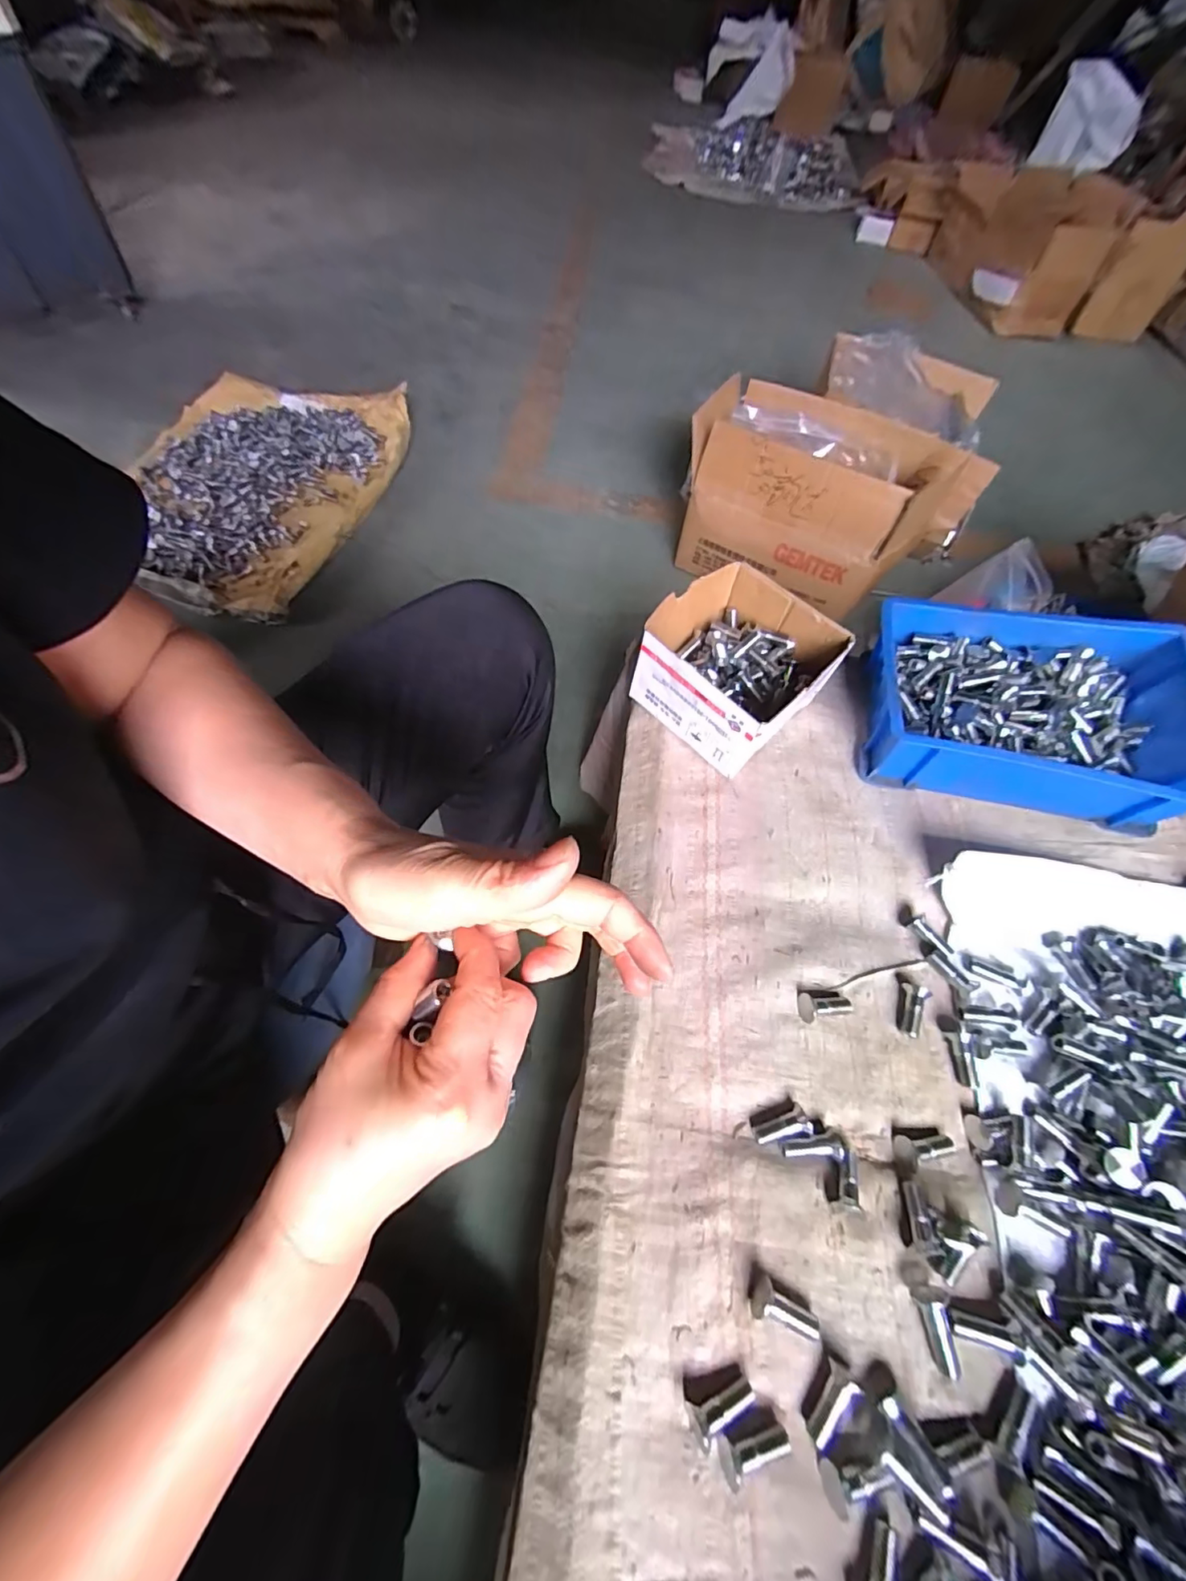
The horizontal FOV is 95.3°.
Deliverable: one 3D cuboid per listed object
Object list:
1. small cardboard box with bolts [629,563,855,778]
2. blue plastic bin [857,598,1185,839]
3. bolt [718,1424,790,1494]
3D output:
[{"bbox_3d":[0.126,-0.110,0.498,0.139,0.094,0.148,42,65,18],"label":"small cardboard box with bolts"},{"bbox_3d":[0.378,-0.066,0.477,0.252,0.096,0.167,16,60,4],"label":"blue plastic bin"},{"bbox_3d":[0.082,0.333,0.272,0.036,0.013,0.016,-16,62,-13],"label":"bolt"}]

